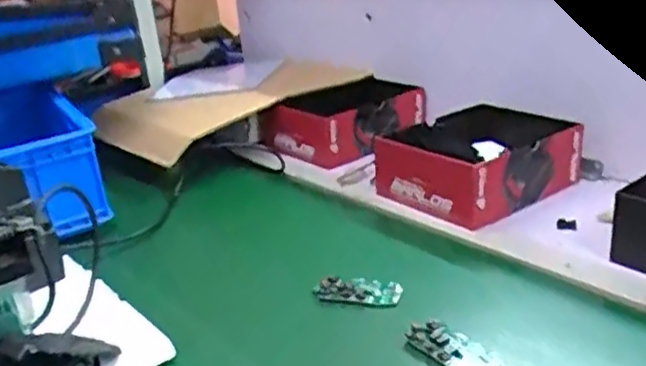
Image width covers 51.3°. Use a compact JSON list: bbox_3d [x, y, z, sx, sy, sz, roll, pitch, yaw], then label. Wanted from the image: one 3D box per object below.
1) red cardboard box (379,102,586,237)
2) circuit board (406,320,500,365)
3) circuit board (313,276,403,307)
[{"bbox_3d":[0.228,-0.042,0.984,0.274,0.084,0.212,-22,27,-33],"label":"red cardboard box"},{"bbox_3d":[0.126,0.157,0.640,0.048,0.015,0.091,-21,27,-32],"label":"circuit board"},{"bbox_3d":[0.037,0.120,0.745,0.096,0.019,0.040,0,23,15],"label":"circuit board"}]

